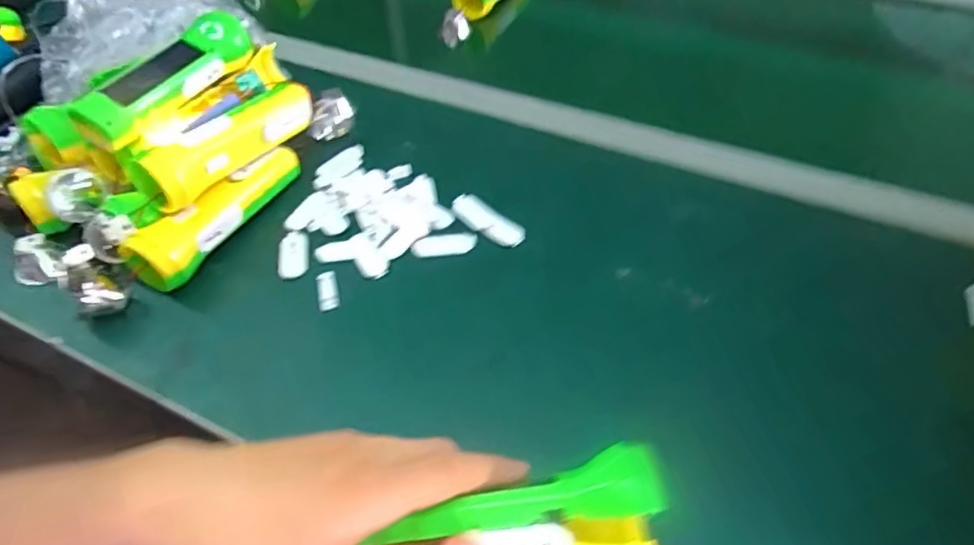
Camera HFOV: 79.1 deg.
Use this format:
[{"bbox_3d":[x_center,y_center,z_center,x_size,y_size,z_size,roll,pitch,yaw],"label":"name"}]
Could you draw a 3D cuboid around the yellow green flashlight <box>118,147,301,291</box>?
[{"bbox_3d":[-0.227,-0.055,0.506,0.041,0.045,0.167,22,55,18],"label":"yellow green flashlight"}]

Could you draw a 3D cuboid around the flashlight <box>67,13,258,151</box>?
[{"bbox_3d":[-0.265,-0.167,0.505,0.042,0.046,0.180,19,54,16],"label":"flashlight"}]

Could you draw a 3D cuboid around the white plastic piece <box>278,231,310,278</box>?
[{"bbox_3d":[-0.164,-0.016,0.502,0.024,0.007,0.047,-8,51,-5],"label":"white plastic piece"}]

